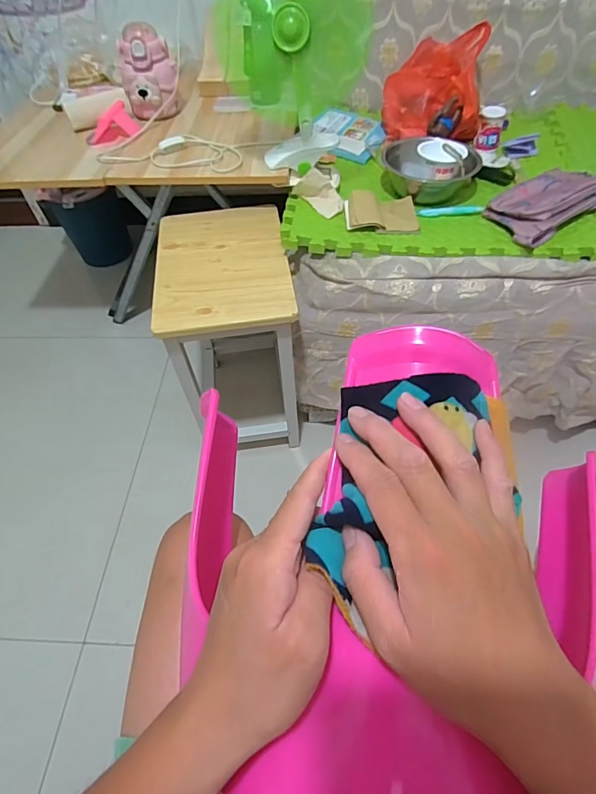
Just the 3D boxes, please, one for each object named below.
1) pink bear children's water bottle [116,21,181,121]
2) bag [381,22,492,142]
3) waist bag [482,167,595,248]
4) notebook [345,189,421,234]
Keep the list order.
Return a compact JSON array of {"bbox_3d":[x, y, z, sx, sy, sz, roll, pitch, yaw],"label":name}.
[{"bbox_3d":[-0.320,-0.693,0.956,0.117,0.159,0.097,-17,54,-9],"label":"pink bear children's water bottle"},{"bbox_3d":[0.305,-0.713,1.001,0.212,0.151,0.243,5,53,7],"label":"bag"},{"bbox_3d":[0.537,-0.386,0.824,0.385,0.042,0.171,-19,54,-11],"label":"waist bag"},{"bbox_3d":[0.156,-0.347,0.819,0.132,0.031,0.105,-2,53,1],"label":"notebook"}]

